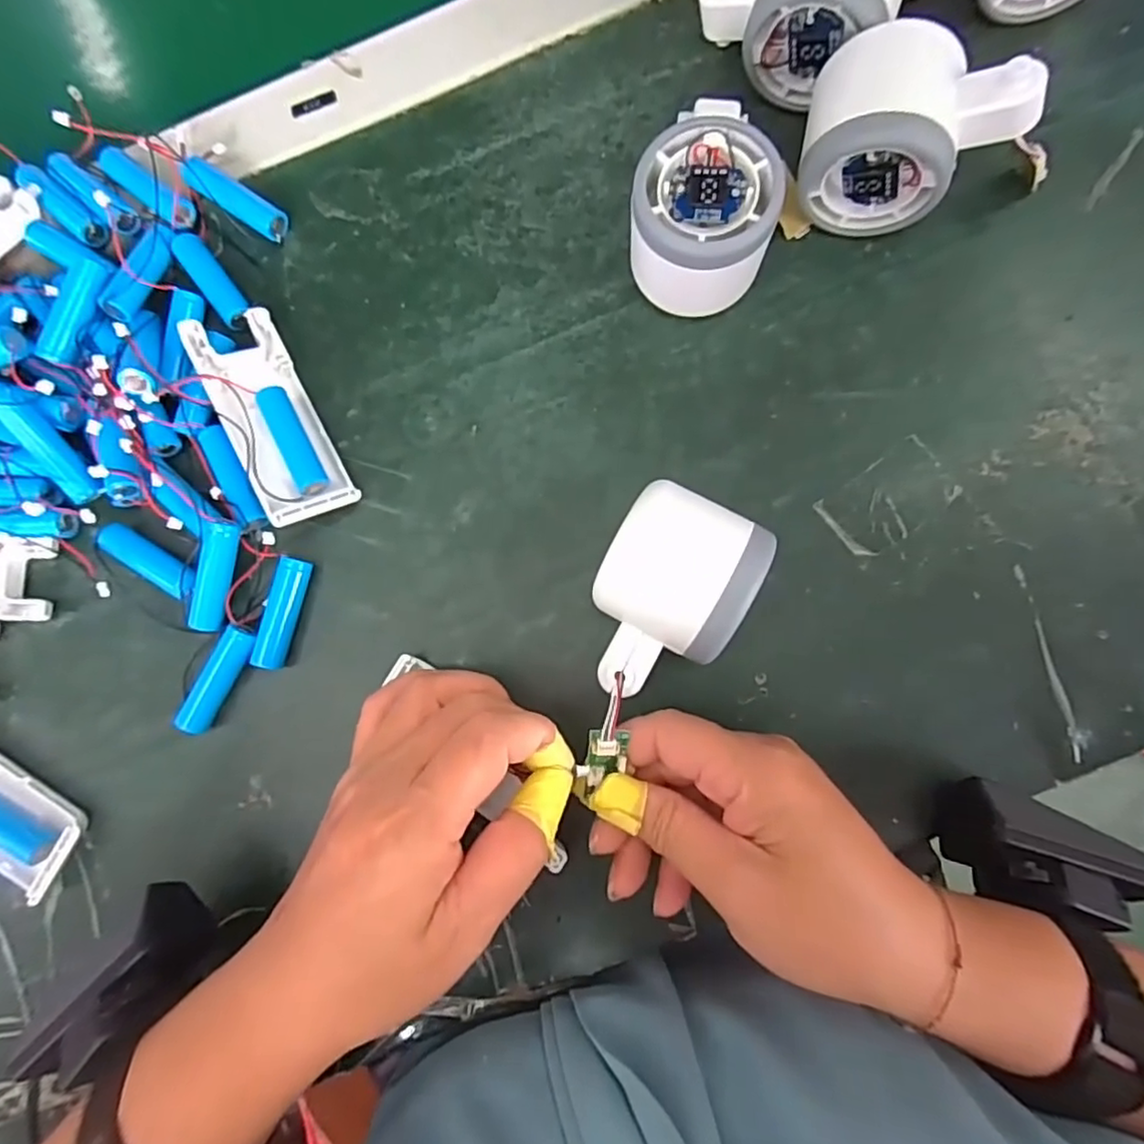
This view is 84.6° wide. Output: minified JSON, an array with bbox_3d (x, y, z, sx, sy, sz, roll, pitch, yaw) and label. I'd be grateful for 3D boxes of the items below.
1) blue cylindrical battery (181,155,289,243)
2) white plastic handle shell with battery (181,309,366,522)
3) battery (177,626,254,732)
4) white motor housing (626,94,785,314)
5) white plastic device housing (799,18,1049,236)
[{"bbox_3d":[-0.161,-0.179,0.302,0.048,0.014,0.017,32,88,-10],"label":"blue cylindrical battery"},{"bbox_3d":[-0.138,-0.071,0.290,0.040,0.020,0.103,-26,82,-28],"label":"white plastic handle shell with battery"},{"bbox_3d":[-0.160,0.049,0.284,0.013,0.013,0.050,27,87,6],"label":"battery"},{"bbox_3d":[0.057,-0.149,0.270,0.057,0.053,0.060,0,85,4],"label":"white motor housing"},{"bbox_3d":[0.140,-0.183,0.264,0.081,0.059,0.054,10,86,5],"label":"white plastic device housing"}]

